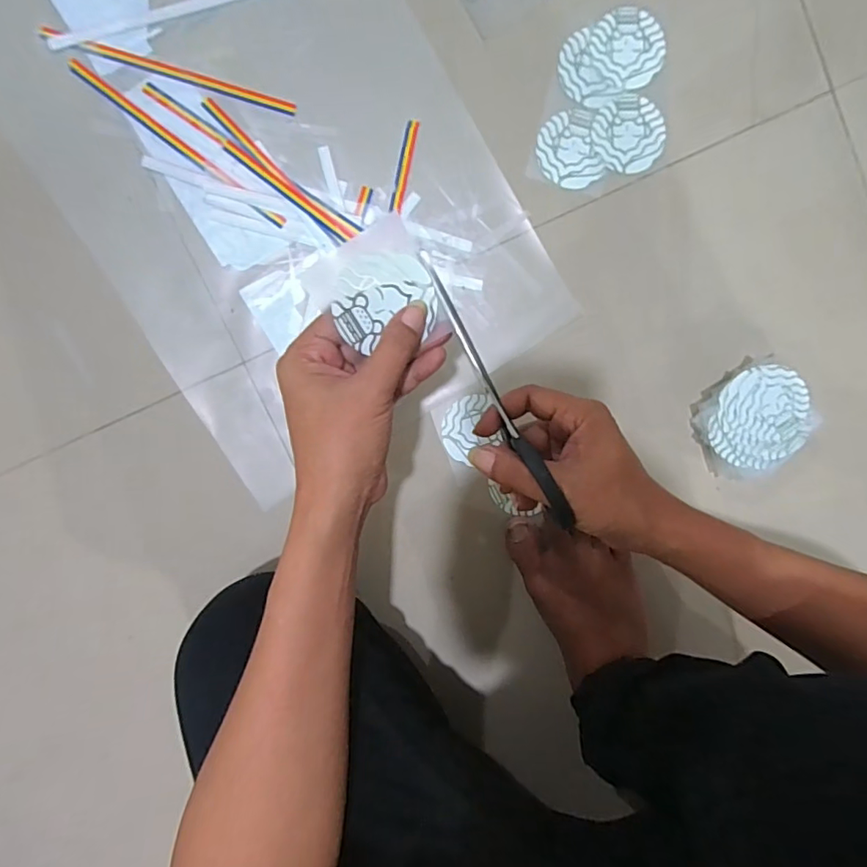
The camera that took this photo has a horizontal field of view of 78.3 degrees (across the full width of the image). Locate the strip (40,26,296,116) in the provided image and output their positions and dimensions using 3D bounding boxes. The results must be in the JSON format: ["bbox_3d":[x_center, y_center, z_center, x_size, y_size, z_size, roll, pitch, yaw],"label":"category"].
[{"bbox_3d":[-0.230,-0.317,0.468,0.217,0.008,0.012,15,96,-3],"label":"strip"}]

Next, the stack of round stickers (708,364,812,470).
[{"bbox_3d":[0.305,-0.016,0.508,0.087,0.031,0.095,13,96,-3],"label":"stack of round stickers"}]

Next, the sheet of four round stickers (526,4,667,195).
[{"bbox_3d":[0.161,-0.300,0.486,0.110,0.004,0.160,15,96,-3],"label":"sheet of four round stickers"}]

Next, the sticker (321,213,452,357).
[{"bbox_3d":[-0.033,-0.089,0.344,0.069,0.005,0.077,-33,110,-6],"label":"sticker"}]

